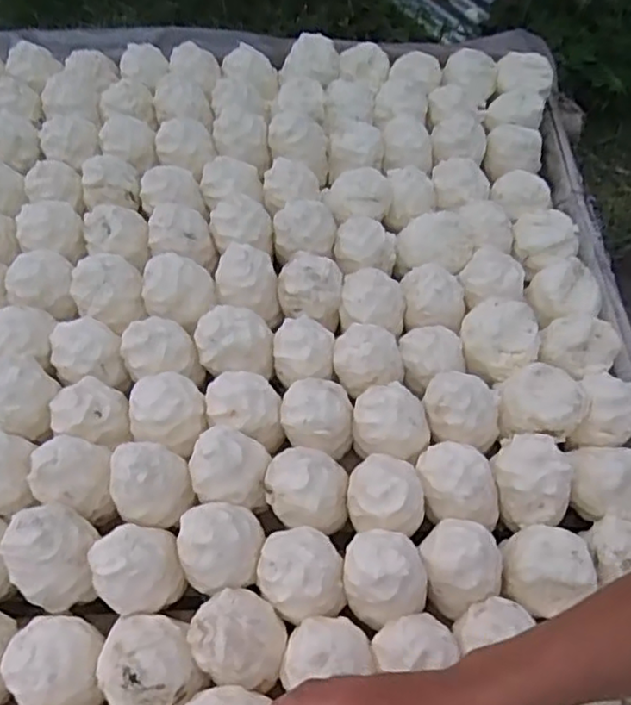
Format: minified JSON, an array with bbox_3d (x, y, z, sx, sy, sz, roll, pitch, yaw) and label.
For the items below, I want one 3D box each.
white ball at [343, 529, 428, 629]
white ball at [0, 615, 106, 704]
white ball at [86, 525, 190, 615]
[{"bbox_3d":[0.068,0.216,0.634,0.079,0.066,0.085,0,57,0],"label":"white ball"},{"bbox_3d":[-0.237,0.287,0.597,0.073,0.068,0.079,0,57,0],"label":"white ball"},{"bbox_3d":[-0.173,0.207,0.629,0.077,0.070,0.075,0,57,0],"label":"white ball"}]

